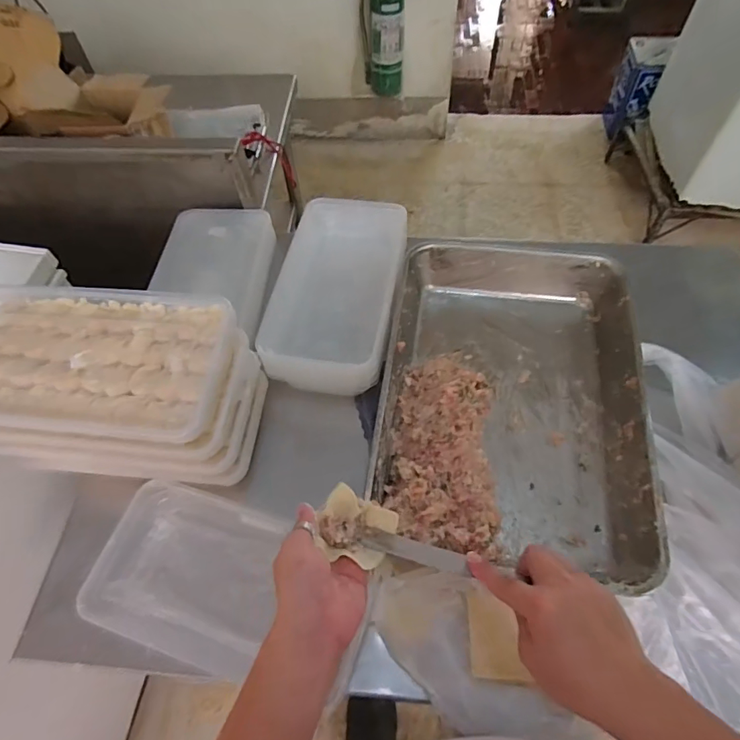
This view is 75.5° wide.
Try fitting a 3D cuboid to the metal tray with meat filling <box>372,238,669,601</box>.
[{"bbox_3d":[0.189,0.034,0.668,0.333,0.085,0.473,7,59,7],"label":"metal tray with meat filling"}]

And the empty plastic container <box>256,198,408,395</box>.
[{"bbox_3d":[-0.045,-0.120,0.734,0.175,0.073,0.318,7,59,7],"label":"empty plastic container"}]

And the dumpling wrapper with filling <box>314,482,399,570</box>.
[{"bbox_3d":[-0.016,0.161,0.492,0.076,0.026,0.061,23,62,16],"label":"dumpling wrapper with filling"}]

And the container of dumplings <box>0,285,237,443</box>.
[{"bbox_3d":[-0.320,-0.009,0.542,0.330,0.053,0.177,5,59,6],"label":"container of dumplings"}]

